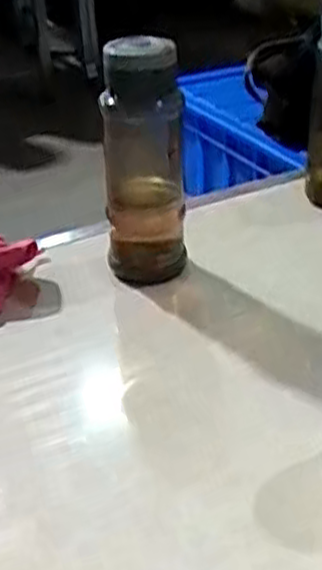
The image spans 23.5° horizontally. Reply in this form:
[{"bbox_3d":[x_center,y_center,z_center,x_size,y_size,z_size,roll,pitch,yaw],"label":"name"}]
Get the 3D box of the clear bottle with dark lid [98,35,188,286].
[{"bbox_3d":[-0.015,-0.107,0.722,0.073,0.230,0.066,-2,32,-2],"label":"clear bottle with dark lid"}]

